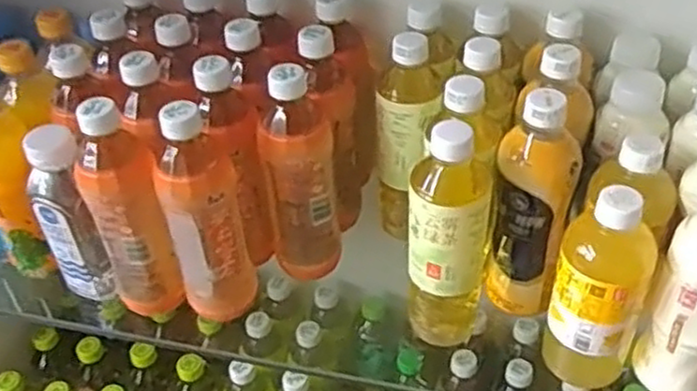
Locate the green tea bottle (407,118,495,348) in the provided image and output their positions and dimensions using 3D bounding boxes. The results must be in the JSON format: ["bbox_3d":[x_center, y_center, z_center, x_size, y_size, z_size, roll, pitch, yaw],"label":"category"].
[{"bbox_3d":[0.081,0.039,0.586,0.063,0.218,0.062,4,42,10],"label":"green tea bottle"}]

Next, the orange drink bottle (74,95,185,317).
[{"bbox_3d":[-0.191,0.011,0.624,0.055,0.211,0.061,-16,42,-12],"label":"orange drink bottle"}]

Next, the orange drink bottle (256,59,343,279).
[{"bbox_3d":[-0.043,-0.017,0.650,0.064,0.213,0.058,-9,41,-5],"label":"orange drink bottle"}]

